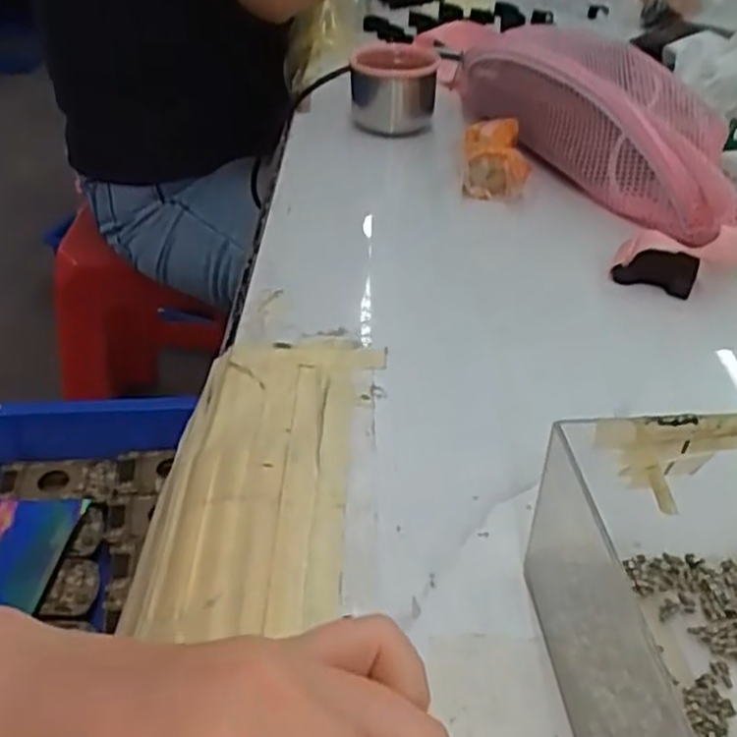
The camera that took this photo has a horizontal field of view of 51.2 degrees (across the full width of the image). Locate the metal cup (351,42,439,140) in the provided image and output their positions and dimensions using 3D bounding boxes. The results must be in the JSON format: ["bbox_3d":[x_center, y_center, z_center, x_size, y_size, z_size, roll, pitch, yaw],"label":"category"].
[{"bbox_3d":[0.020,-0.214,0.589,0.062,0.061,0.072,7,39,5],"label":"metal cup"}]

